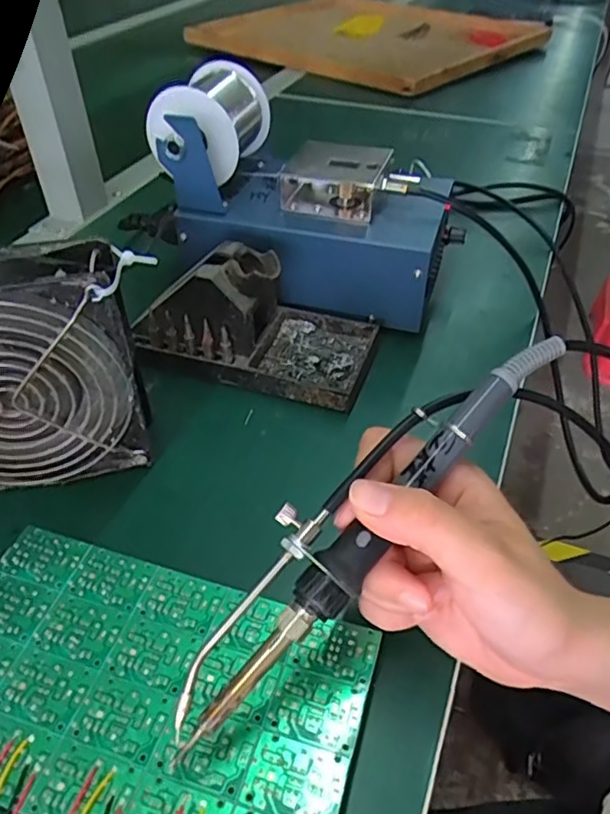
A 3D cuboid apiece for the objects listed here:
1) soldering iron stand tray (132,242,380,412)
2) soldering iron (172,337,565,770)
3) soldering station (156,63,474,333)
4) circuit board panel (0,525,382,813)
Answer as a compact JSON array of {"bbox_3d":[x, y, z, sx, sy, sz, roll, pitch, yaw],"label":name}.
[{"bbox_3d":[-0.028,-0.060,0.395,0.147,0.071,0.080,15,44,14],"label":"soldering iron stand tray"},{"bbox_3d":[0.023,0.037,0.232,0.204,0.017,0.033,-45,57,-12],"label":"soldering iron"},{"bbox_3d":[0.001,-0.145,0.441,0.205,0.133,0.119,10,43,9],"label":"soldering station"},{"bbox_3d":[-0.066,0.110,0.243,0.173,0.004,0.100,13,44,13],"label":"circuit board panel"}]

